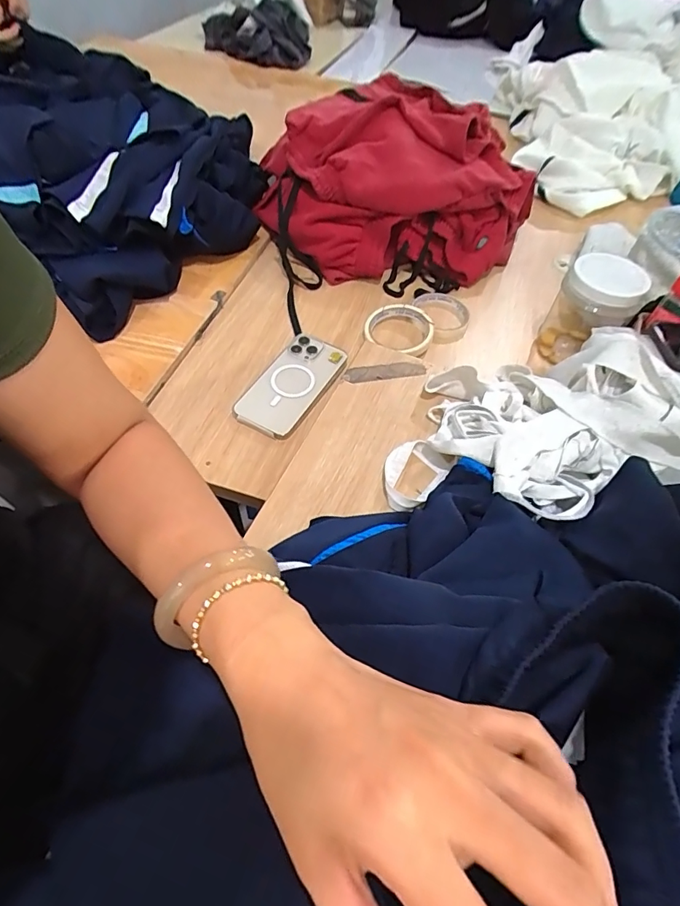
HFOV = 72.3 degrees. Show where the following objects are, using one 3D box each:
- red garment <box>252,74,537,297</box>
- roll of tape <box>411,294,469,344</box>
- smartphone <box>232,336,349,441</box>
[{"bbox_3d":[0.073,-0.442,0.750,0.375,0.160,0.389,-28,61,-21],"label":"red garment"},{"bbox_3d":[0.149,-0.201,0.692,0.081,0.026,0.098,6,55,1],"label":"roll of tape"},{"bbox_3d":[-0.059,-0.085,0.583,0.076,0.019,0.157,25,57,14],"label":"smartphone"}]

